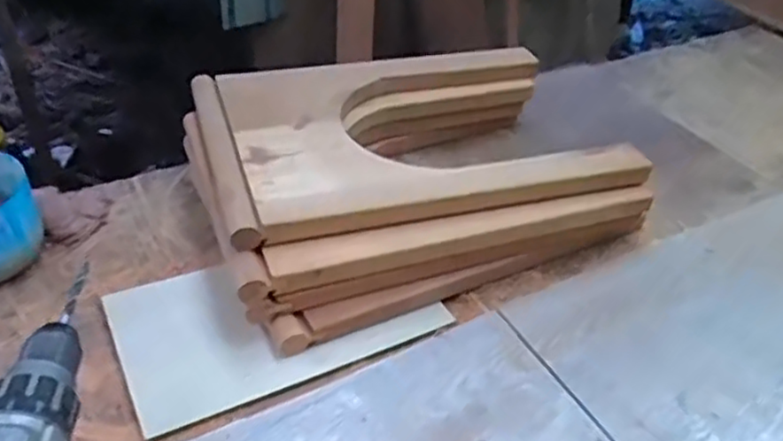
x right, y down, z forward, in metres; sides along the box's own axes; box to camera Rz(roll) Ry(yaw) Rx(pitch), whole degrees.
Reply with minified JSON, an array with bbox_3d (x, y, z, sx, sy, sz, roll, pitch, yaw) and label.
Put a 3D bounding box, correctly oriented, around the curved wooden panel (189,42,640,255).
[{"bbox_3d":[0.023,-0.131,1.043,0.580,0.070,0.392,-10,41,-17],"label":"curved wooden panel"}]

